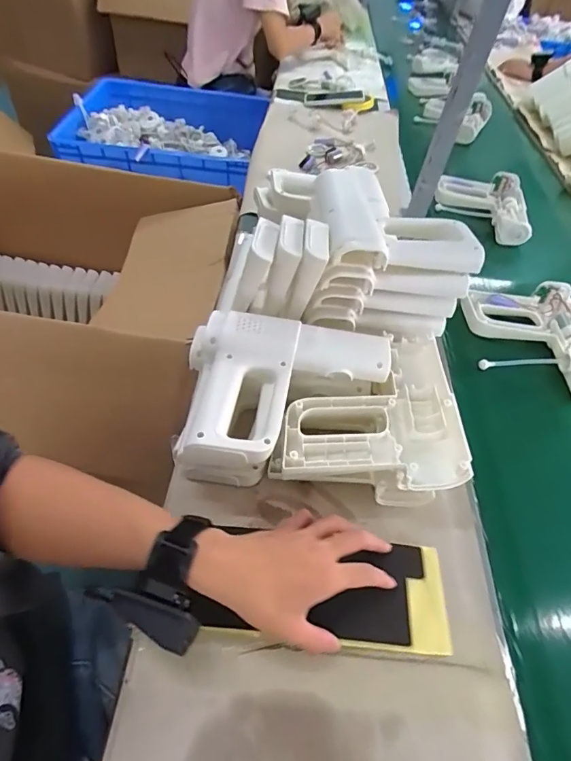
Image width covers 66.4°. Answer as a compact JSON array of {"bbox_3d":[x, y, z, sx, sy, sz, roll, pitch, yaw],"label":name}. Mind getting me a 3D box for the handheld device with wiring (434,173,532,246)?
[{"bbox_3d":[0.418,-0.371,0.936,0.183,0.057,0.221,12,50,3],"label":"handheld device with wiring"}]

